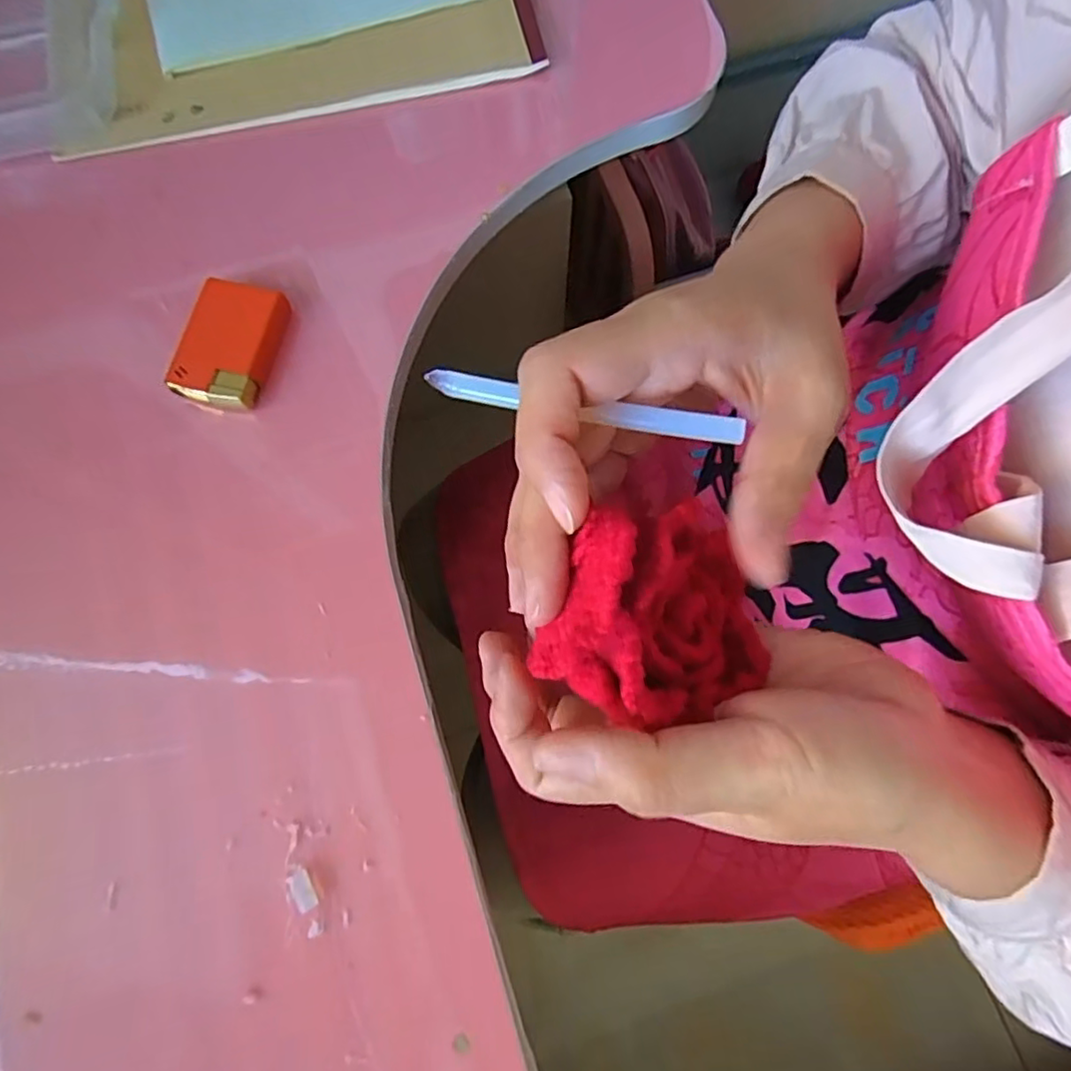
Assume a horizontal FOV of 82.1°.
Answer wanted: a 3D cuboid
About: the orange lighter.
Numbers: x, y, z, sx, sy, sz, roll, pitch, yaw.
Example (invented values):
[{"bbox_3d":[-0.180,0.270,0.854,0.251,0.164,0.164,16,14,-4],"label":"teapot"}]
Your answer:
[{"bbox_3d":[-0.139,-0.087,0.278,0.040,0.009,0.058,13,76,4],"label":"orange lighter"}]

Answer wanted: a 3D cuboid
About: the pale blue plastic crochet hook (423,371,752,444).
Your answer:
[{"bbox_3d":[0.012,-0.037,0.175,0.090,0.005,0.008,12,76,10],"label":"pale blue plastic crochet hook"}]

